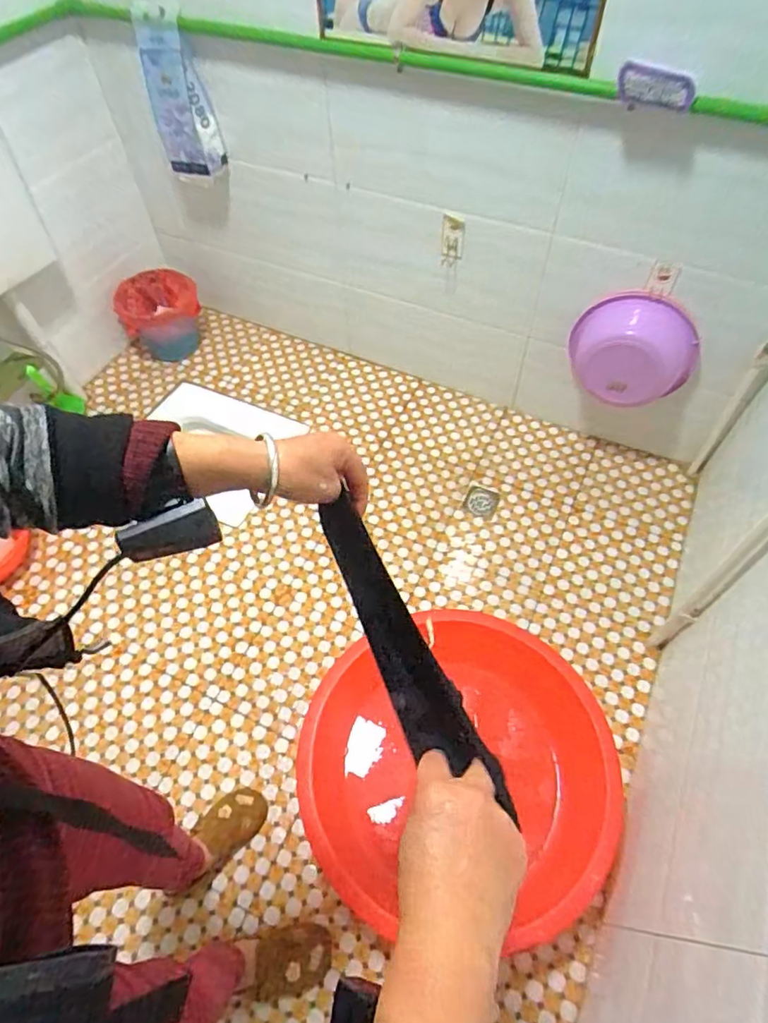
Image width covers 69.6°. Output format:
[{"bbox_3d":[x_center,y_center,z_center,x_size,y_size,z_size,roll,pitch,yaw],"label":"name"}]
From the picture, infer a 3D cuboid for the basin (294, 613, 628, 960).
[{"bbox_3d":[0.133,0.501,1.144,0.620,0.171,0.588,0,56,0],"label":"basin"}]

